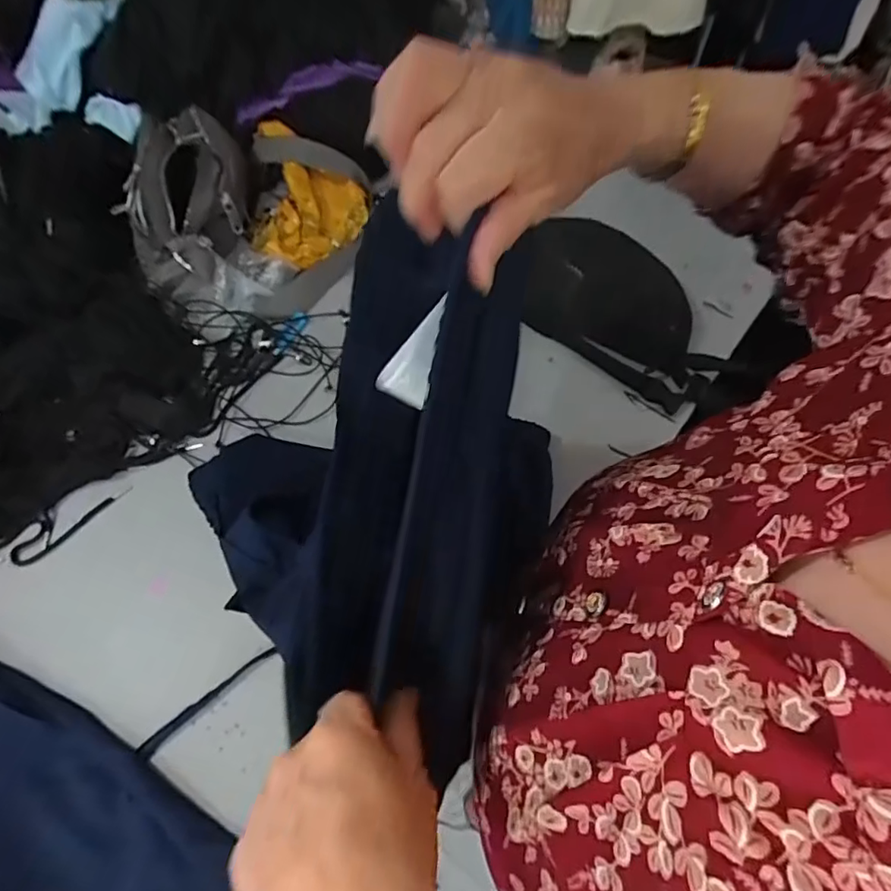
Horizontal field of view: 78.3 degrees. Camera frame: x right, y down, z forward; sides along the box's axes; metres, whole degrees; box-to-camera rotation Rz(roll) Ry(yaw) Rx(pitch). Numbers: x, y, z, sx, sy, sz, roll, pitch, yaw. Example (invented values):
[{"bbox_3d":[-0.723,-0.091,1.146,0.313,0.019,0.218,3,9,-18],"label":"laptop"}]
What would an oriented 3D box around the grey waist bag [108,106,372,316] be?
[{"bbox_3d":[-0.274,-0.319,0.725,0.277,0.164,0.251,-24,63,-10],"label":"grey waist bag"}]

